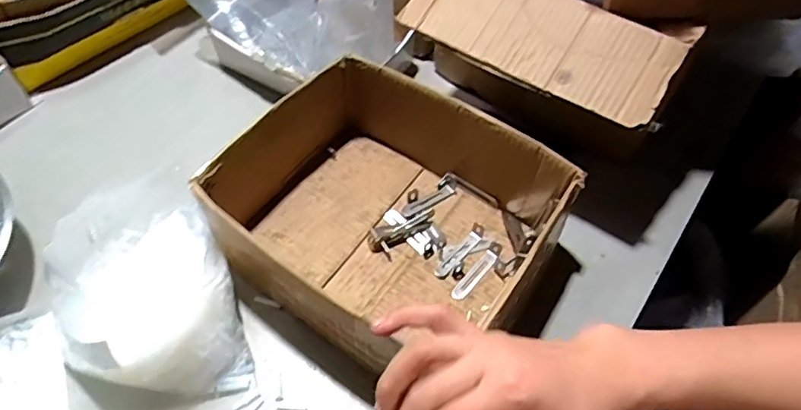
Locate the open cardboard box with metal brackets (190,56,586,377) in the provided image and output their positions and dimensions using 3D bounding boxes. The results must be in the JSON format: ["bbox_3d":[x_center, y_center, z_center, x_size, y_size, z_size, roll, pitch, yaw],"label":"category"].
[{"bbox_3d":[-0.014,0.009,0.575,0.313,0.121,0.253,29,59,17],"label":"open cardboard box with metal brackets"}]

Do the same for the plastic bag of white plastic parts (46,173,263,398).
[{"bbox_3d":[-0.244,0.093,0.522,0.159,0.090,0.201,-23,59,-18],"label":"plastic bag of white plastic parts"}]

